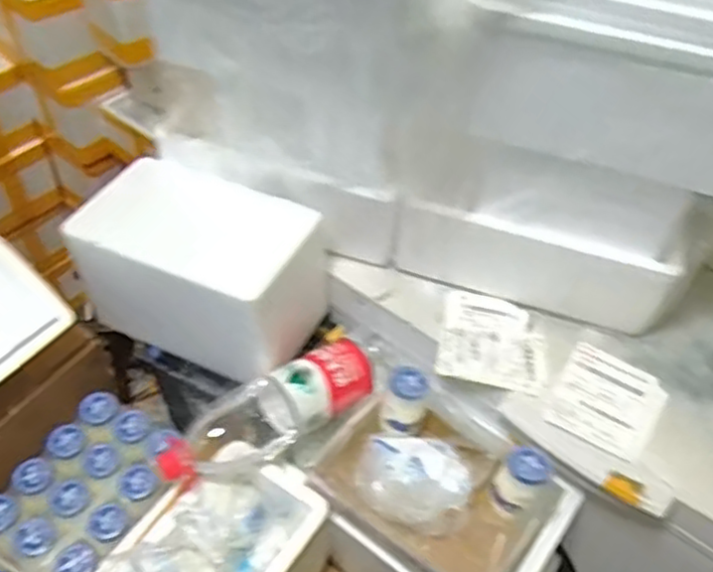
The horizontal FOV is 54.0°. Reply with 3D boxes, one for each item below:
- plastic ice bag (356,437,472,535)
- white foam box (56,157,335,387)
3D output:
[{"bbox_3d":[0.069,0.224,0.829,0.138,0.049,0.129,10,48,6],"label":"plastic ice bag"},{"bbox_3d":[-0.204,-0.020,0.963,0.316,0.226,0.164,16,49,11],"label":"white foam box"}]

